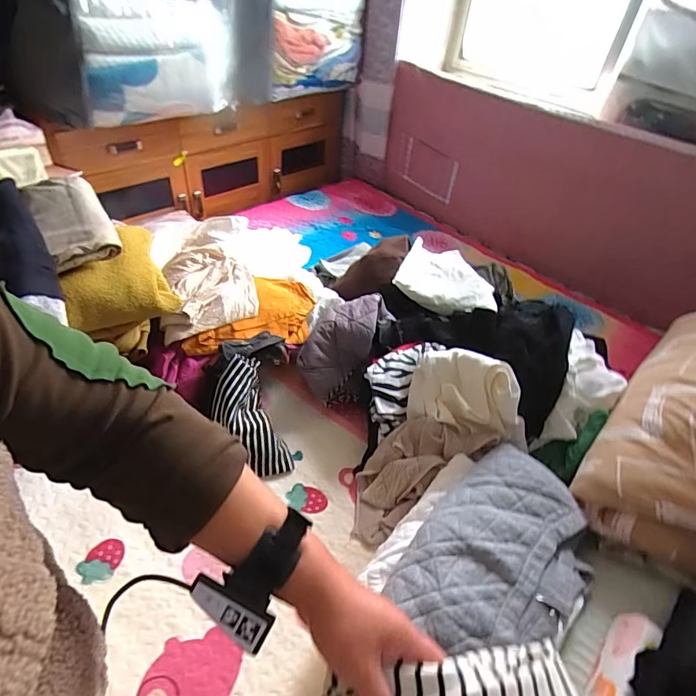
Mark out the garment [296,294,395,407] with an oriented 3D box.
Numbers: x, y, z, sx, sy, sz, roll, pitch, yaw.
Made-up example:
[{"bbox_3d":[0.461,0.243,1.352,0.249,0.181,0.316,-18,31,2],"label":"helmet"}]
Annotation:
[{"bbox_3d":[-0.010,-0.002,1.096,0.159,0.199,0.244,20,44,14],"label":"garment"}]

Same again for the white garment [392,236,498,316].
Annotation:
[{"bbox_3d":[0.286,-0.194,1.251,0.281,0.078,0.209,16,43,10],"label":"white garment"}]

